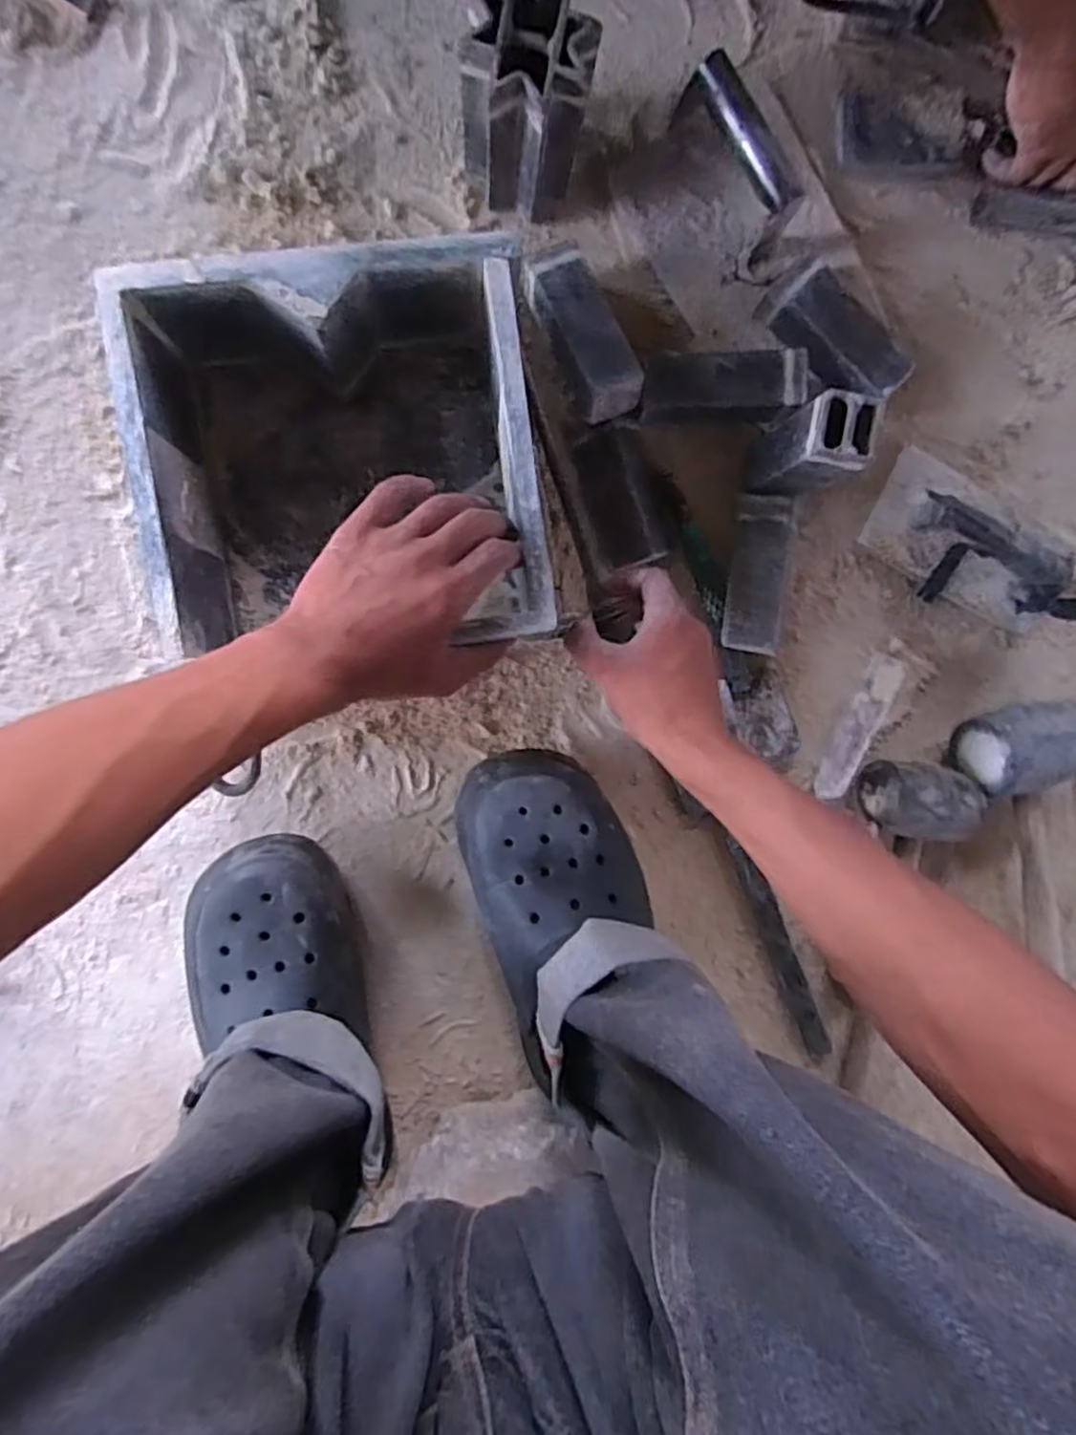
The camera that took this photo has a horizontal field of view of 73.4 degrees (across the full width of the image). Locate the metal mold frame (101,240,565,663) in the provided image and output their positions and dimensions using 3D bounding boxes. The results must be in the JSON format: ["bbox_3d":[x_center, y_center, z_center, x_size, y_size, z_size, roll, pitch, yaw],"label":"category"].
[{"bbox_3d":[-0.119,-0.155,0.465,0.223,0.123,0.226,-8,94,-4],"label":"metal mold frame"}]

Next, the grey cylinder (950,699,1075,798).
[{"bbox_3d":[0.396,0.024,0.592,0.099,0.071,0.069,-11,93,-5],"label":"grey cylinder"}]

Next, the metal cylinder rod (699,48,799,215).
[{"bbox_3d":[0.138,-0.387,0.478,0.023,0.014,0.103,-32,99,-1],"label":"metal cylinder rod"}]

